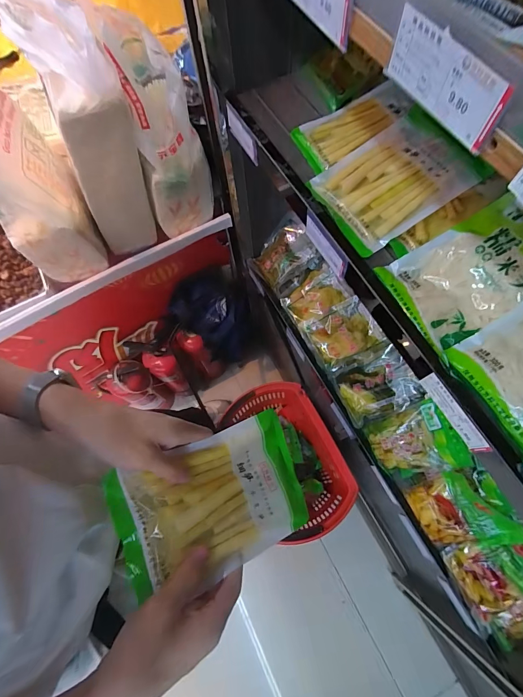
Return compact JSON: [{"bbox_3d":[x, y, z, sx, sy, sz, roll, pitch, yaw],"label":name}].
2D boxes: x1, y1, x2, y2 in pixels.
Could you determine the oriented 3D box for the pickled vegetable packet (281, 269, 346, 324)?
[{"bbox_3d":[0.147,-0.146,0.924,0.160,0.051,0.128,-44,77,8],"label":"pickled vegetable packet"}]

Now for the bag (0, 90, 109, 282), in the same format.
[{"bbox_3d":[-0.479,-0.314,0.649,0.178,0.348,0.243,-32,71,-9],"label":"bag"}]

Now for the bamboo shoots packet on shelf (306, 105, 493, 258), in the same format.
[{"bbox_3d":[0.184,-0.237,0.451,0.199,0.029,0.147,-31,71,-9],"label":"bamboo shoots packet on shelf"}]

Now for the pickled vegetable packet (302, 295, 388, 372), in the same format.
[{"bbox_3d":[0.223,-0.038,0.881,0.168,0.040,0.140,-30,74,9],"label":"pickled vegetable packet"}]

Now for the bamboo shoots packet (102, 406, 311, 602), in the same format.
[{"bbox_3d":[-0.046,0.169,0.367,0.208,0.024,0.134,-14,75,-31],"label":"bamboo shoots packet"}]

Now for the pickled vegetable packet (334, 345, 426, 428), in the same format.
[{"bbox_3d":[0.286,0.094,0.818,0.180,0.027,0.149,-26,64,14],"label":"pickled vegetable packet"}]

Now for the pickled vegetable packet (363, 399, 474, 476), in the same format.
[{"bbox_3d":[0.344,0.214,0.738,0.187,0.051,0.142,-34,62,31],"label":"pickled vegetable packet"}]

